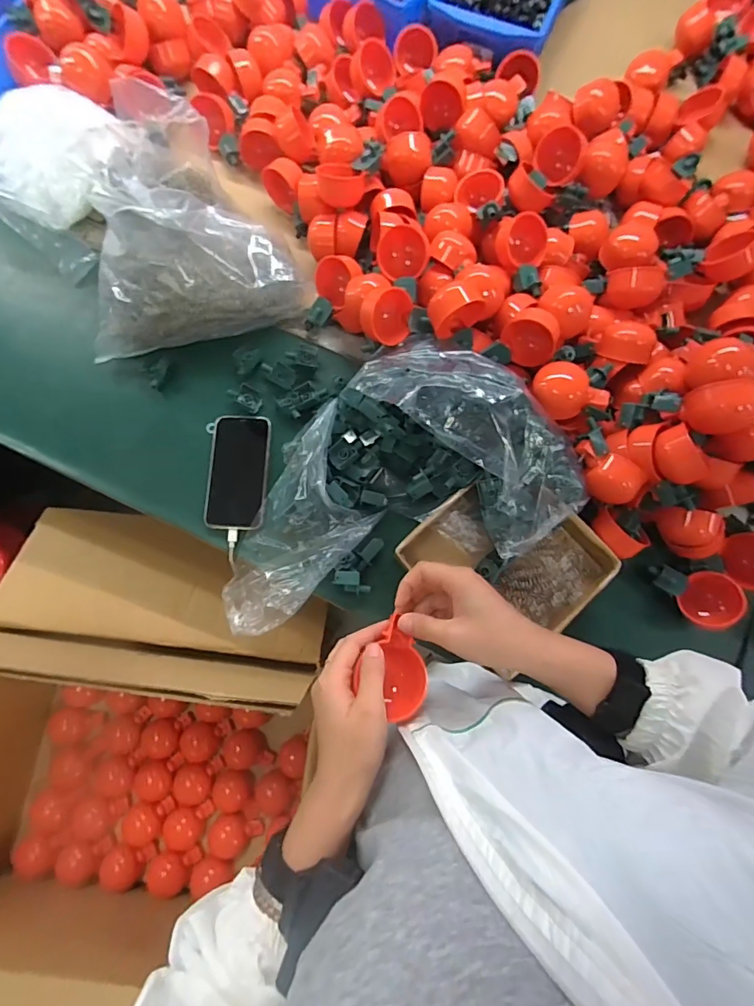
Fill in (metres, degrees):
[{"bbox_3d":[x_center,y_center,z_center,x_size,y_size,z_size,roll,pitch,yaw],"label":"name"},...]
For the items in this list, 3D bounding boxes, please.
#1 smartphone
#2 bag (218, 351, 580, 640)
[{"bbox_3d":[-0.178,-0.040,0.592,0.078,0.008,0.147,0,78,0],"label":"smartphone"},{"bbox_3d":[0.004,-0.031,0.533,0.422,0.119,0.251,-16,79,-4],"label":"bag"}]

